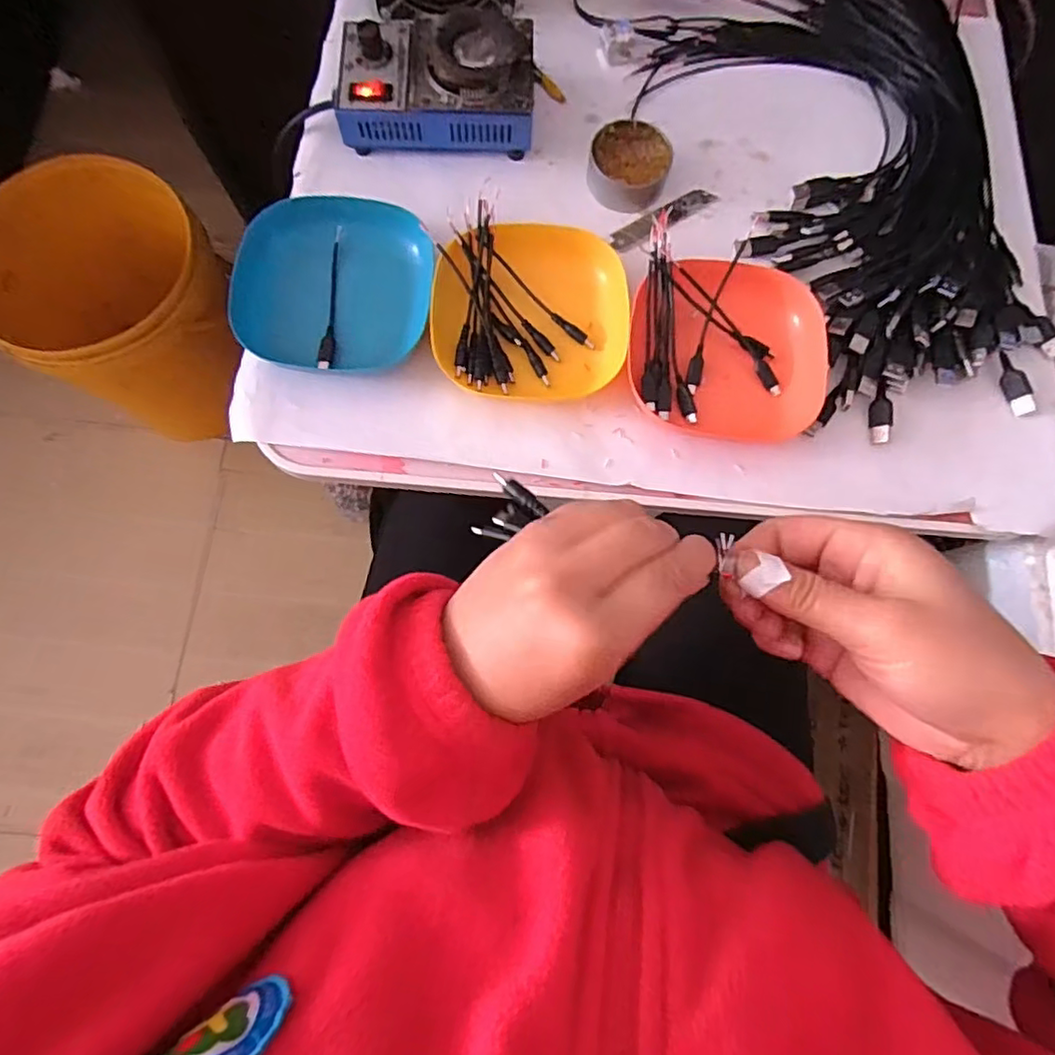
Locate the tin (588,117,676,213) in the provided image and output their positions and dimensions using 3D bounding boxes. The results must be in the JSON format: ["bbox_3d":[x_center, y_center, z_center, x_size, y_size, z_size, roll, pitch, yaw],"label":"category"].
[{"bbox_3d":[0.082,-0.289,0.485,0.060,0.023,0.064,0,77,-1],"label":"tin"}]

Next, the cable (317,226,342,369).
[{"bbox_3d":[-0.145,-0.171,0.459,0.009,0.010,0.115,2,77,-1],"label":"cable"}]

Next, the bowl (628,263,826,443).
[{"bbox_3d":[0.144,-0.131,0.448,0.136,0.027,0.122,8,77,1],"label":"bowl"}]

